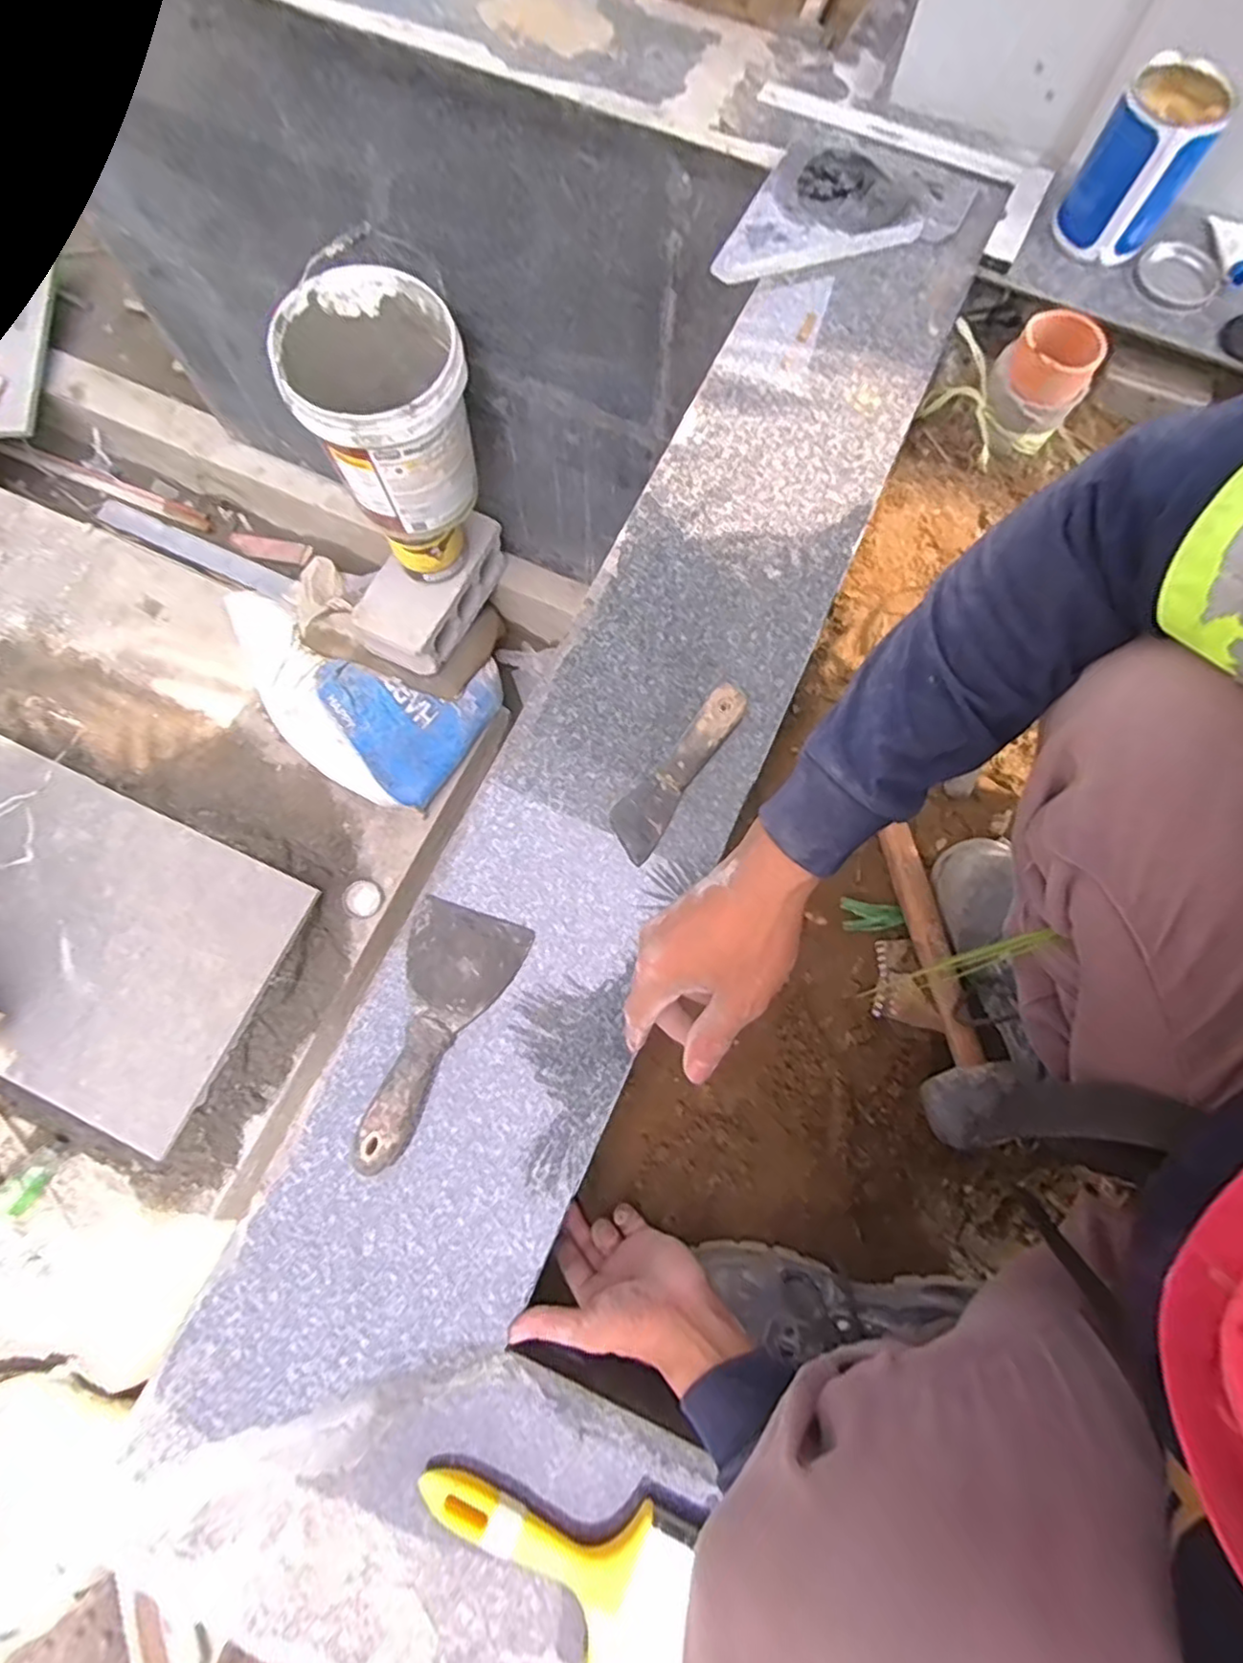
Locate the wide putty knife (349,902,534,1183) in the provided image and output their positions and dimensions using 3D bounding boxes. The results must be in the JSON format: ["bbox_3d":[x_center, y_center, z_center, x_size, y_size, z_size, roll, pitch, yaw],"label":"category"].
[{"bbox_3d":[-0.145,0.151,0.502,0.089,0.027,0.193,20,76,4],"label":"wide putty knife"}]

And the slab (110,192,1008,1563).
[{"bbox_3d":[0.026,-0.094,0.584,0.216,0.034,1.239,26,76,6],"label":"slab"}]

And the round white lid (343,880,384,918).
[{"bbox_3d":[-0.604,0.158,1.556,0.087,0.012,0.083,0,75,-1],"label":"round white lid"}]

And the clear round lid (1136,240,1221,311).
[{"bbox_3d":[0.610,-0.613,0.729,0.082,0.007,0.092,-2,75,-2],"label":"clear round lid"}]

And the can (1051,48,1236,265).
[{"bbox_3d":[0.536,-0.691,0.689,0.102,0.119,0.092,33,77,8],"label":"can"}]

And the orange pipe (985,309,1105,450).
[{"bbox_3d":[0.447,-0.485,0.710,0.091,0.082,0.091,33,77,7],"label":"orange pipe"}]

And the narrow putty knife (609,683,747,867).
[{"bbox_3d":[0.048,-0.055,0.564,0.043,0.019,0.169,33,77,8],"label":"narrow putty knife"}]

